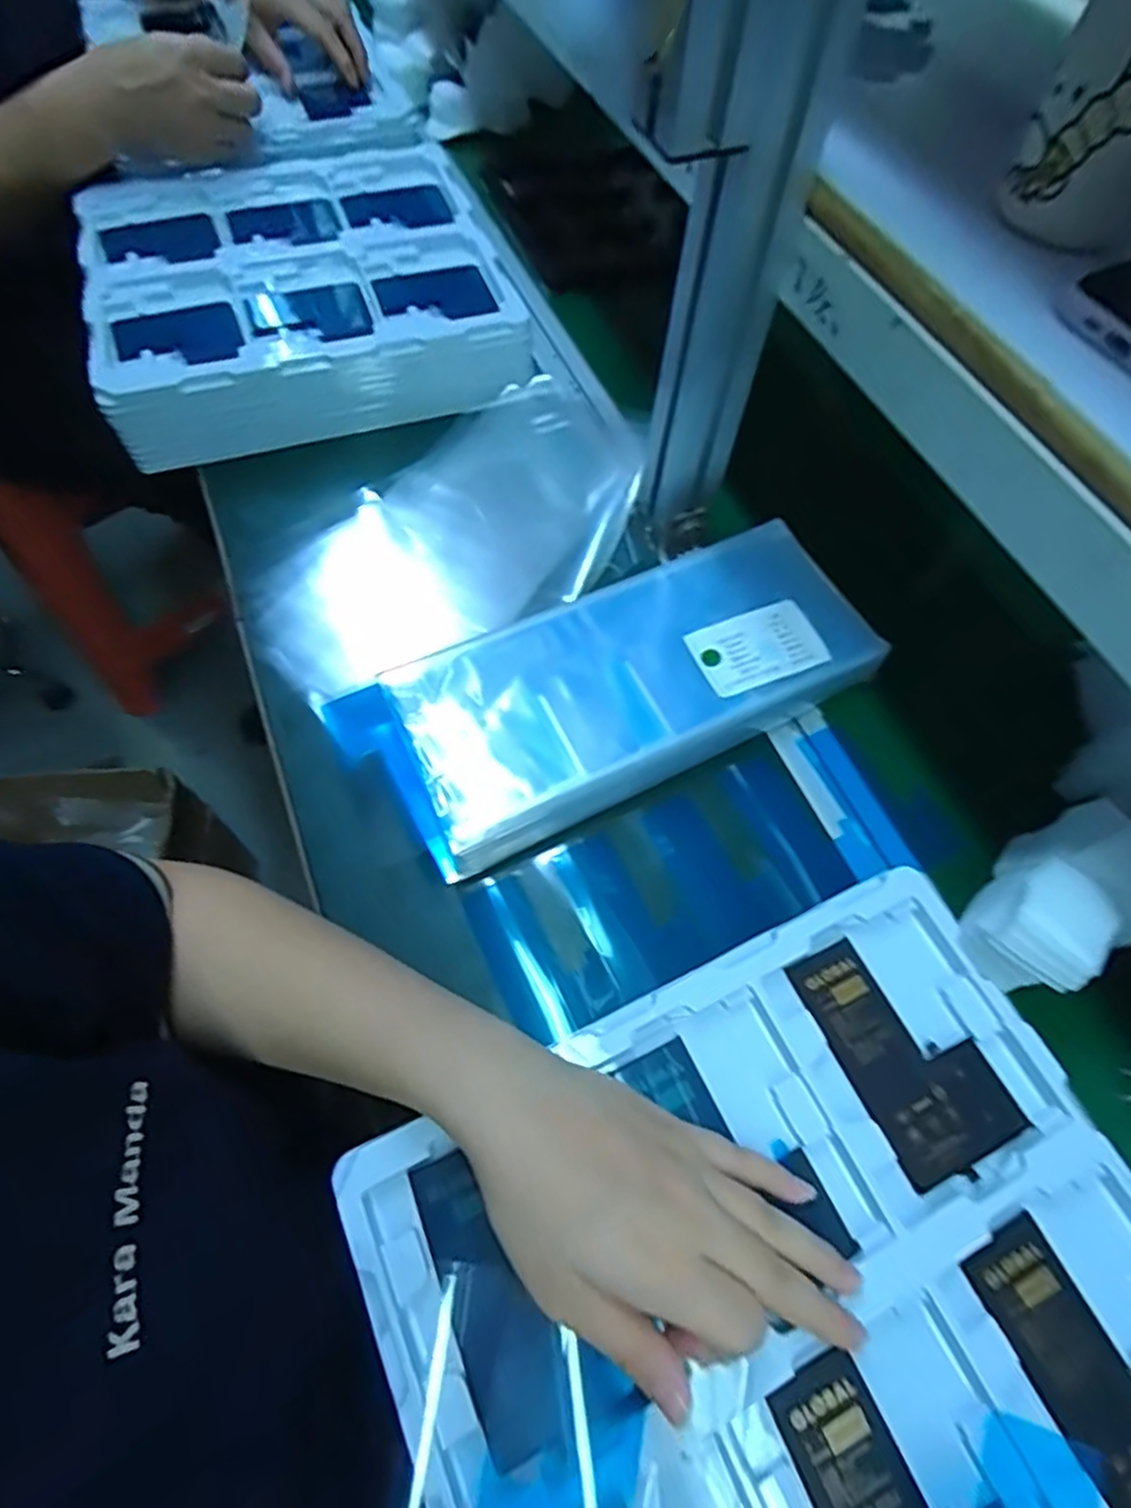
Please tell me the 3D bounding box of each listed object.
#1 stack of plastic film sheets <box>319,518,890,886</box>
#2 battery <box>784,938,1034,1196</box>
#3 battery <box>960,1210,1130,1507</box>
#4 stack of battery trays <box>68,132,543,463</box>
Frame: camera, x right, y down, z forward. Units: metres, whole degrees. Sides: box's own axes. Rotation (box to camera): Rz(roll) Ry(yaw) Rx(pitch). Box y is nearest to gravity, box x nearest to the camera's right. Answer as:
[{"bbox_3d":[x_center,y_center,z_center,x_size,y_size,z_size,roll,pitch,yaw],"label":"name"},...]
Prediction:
[{"bbox_3d":[0.032,-0.043,0.446,0.316,0.047,0.131,-25,67,-16],"label":"stack of plastic film sheets"},{"bbox_3d":[0.163,0.144,0.343,0.065,0.004,0.111,-25,67,-16],"label":"battery"},{"bbox_3d":[0.223,0.251,0.289,0.064,0.006,0.110,-24,67,-15],"label":"battery"},{"bbox_3d":[-0.224,-0.396,0.605,0.318,0.070,0.282,-15,65,-11],"label":"stack of battery trays"}]

